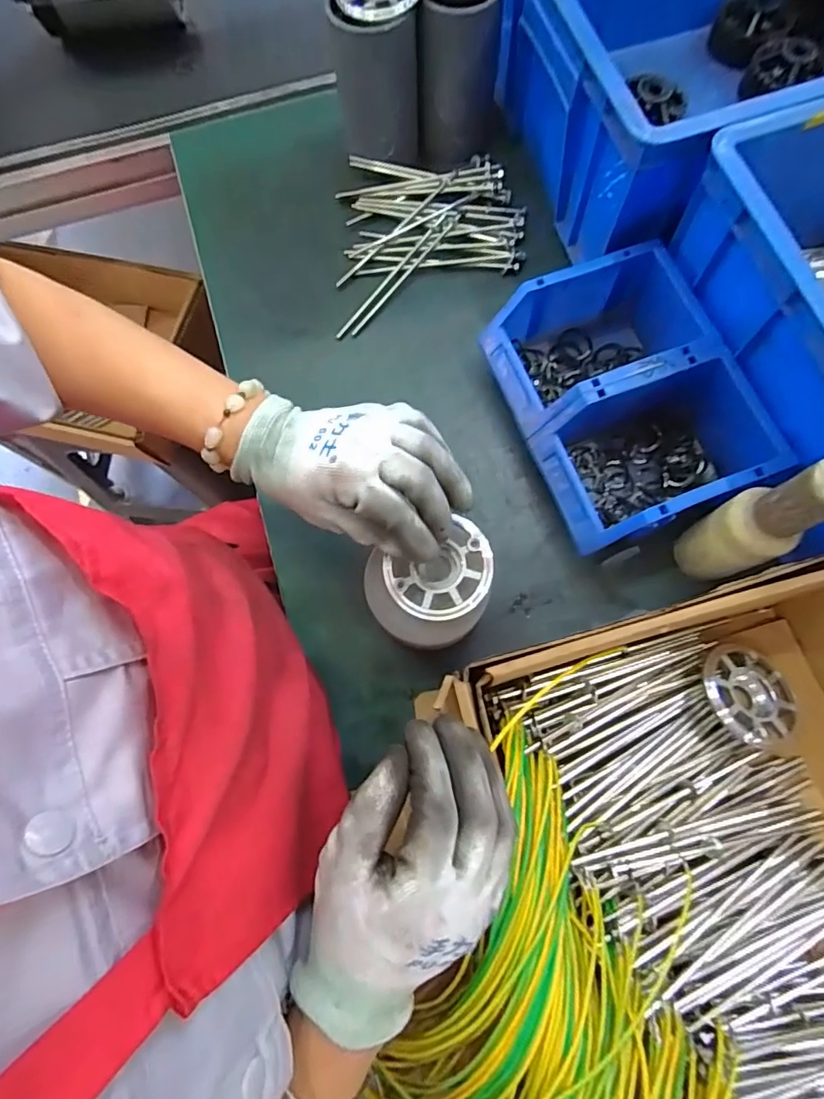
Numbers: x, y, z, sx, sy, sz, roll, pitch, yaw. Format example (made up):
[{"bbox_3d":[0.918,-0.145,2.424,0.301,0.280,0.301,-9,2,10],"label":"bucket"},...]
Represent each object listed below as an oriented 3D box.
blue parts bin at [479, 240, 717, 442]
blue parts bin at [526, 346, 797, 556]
[{"bbox_3d":[0.157,-0.171,0.436,0.174,0.072,0.107,-20,75,-4],"label":"blue parts bin"},{"bbox_3d":[0.189,-0.075,0.409,0.163,0.070,0.109,-23,76,-4],"label":"blue parts bin"}]

